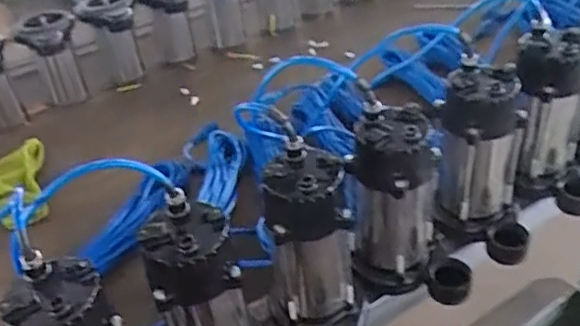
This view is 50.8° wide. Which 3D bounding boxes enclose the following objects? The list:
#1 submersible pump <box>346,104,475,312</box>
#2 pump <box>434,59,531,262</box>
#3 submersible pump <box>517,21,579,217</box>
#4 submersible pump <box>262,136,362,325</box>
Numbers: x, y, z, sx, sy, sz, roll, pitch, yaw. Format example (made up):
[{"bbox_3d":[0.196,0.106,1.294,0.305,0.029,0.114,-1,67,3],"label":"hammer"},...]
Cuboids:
[{"bbox_3d":[0.145,0.060,0.757,0.138,0.242,0.116,-8,35,1],"label":"submersible pump"},{"bbox_3d":[0.258,0.007,0.814,0.116,0.243,0.122,-1,36,10],"label":"pump"},{"bbox_3d":[0.384,-0.060,0.879,0.123,0.244,0.120,6,37,18],"label":"submersible pump"},{"bbox_3d":[0.024,0.116,0.694,0.108,0.227,0.140,-6,35,2],"label":"submersible pump"}]

